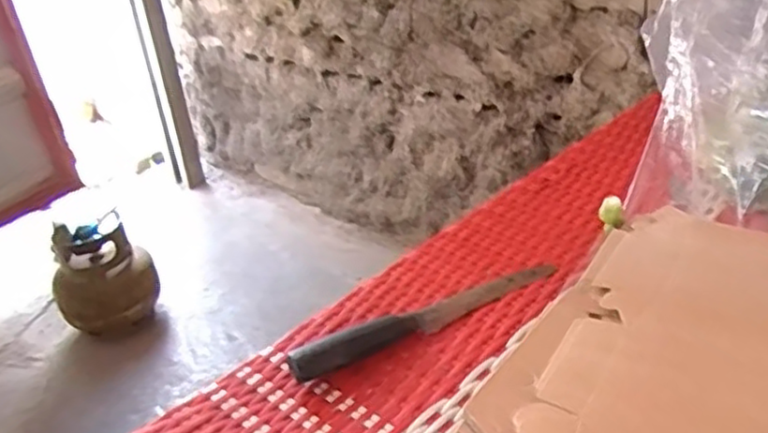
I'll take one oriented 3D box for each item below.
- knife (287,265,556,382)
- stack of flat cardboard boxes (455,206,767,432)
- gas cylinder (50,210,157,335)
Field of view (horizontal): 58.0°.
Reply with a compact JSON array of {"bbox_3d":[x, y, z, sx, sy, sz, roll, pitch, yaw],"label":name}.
[{"bbox_3d":[0.038,0.073,0.563,0.245,0.022,0.026,-21,34,-23],"label":"knife"},{"bbox_3d":[0.228,0.102,0.470,0.238,0.035,0.319,19,39,37],"label":"stack of flat cardboard boxes"},{"bbox_3d":[-0.716,0.141,1.760,0.237,0.269,0.203,-21,33,-23],"label":"gas cylinder"}]

